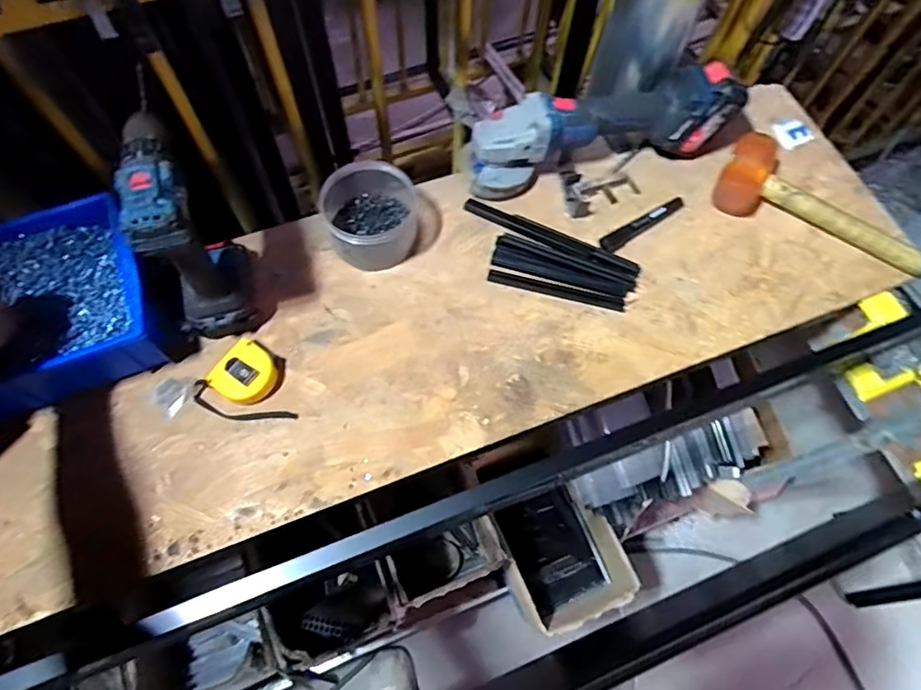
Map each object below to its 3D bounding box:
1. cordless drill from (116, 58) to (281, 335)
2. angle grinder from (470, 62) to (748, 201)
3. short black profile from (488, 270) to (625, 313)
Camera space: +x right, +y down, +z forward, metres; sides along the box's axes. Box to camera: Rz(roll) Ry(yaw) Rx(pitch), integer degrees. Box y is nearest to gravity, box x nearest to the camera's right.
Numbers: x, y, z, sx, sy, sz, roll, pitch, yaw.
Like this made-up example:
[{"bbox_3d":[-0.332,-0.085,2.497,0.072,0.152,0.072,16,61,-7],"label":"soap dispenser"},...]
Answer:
[{"bbox_3d":[-0.303,-0.132,0.604,0.093,0.220,0.184,-24,70,-12],"label":"cordless drill"},{"bbox_3d":[0.191,-0.289,0.755,0.369,0.113,0.094,-13,68,-7],"label":"angle grinder"},{"bbox_3d":[0.124,-0.069,0.720,0.176,0.006,0.017,13,67,3],"label":"short black profile"}]

